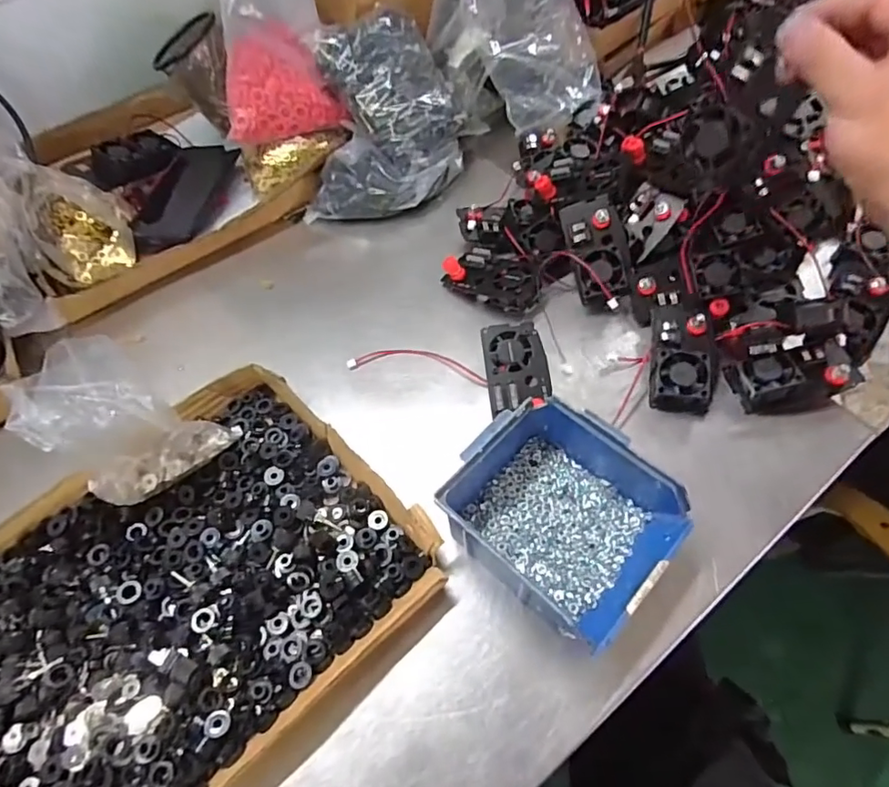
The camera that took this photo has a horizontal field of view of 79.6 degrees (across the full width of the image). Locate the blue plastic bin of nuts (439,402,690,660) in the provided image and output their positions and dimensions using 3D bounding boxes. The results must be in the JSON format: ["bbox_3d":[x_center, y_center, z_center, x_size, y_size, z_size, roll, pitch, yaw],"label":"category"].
[{"bbox_3d":[0.088,0.077,0.380,0.144,0.061,0.134,40,67,20],"label":"blue plastic bin of nuts"}]

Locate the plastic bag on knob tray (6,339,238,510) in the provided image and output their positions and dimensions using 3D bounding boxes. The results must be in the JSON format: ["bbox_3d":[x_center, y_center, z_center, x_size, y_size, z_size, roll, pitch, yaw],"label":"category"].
[{"bbox_3d":[-0.228,0.019,0.379,0.103,0.128,0.033,-32,48,-18],"label":"plastic bag on knob tray"}]

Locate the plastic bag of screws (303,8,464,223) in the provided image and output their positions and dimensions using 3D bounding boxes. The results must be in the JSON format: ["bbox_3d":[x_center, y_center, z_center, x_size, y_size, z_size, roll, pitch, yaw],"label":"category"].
[{"bbox_3d":[-0.064,-0.308,0.587,0.165,0.120,0.192,-1,60,-1],"label":"plastic bag of screws"}]

